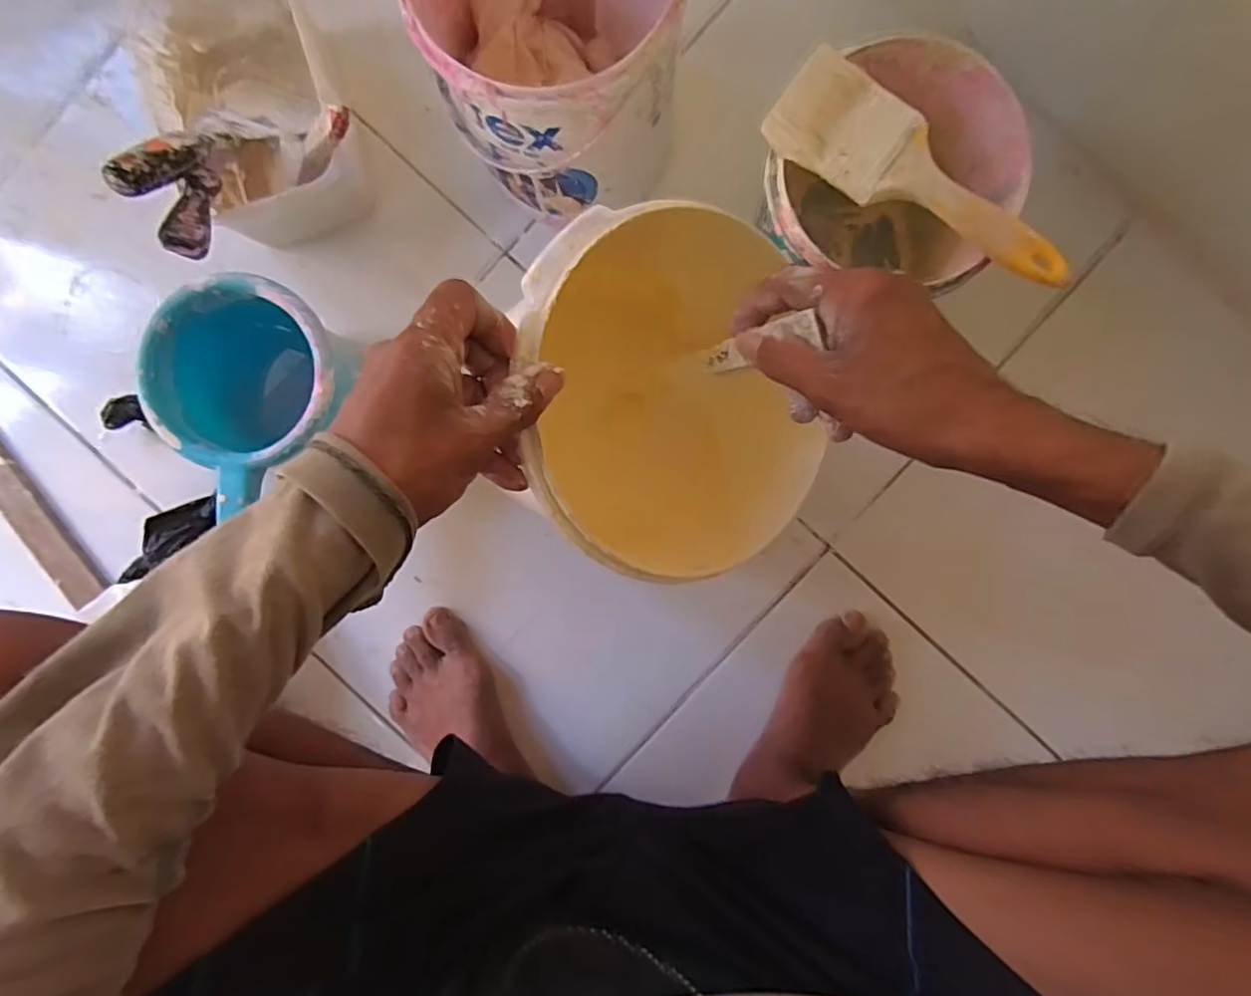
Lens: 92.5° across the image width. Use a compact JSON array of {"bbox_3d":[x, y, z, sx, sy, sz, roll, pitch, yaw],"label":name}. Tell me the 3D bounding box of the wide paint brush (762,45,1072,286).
[{"bbox_3d":[0.189,-0.202,0.377,0.202,0.013,0.069,35,92,1],"label":"wide paint brush"}]

